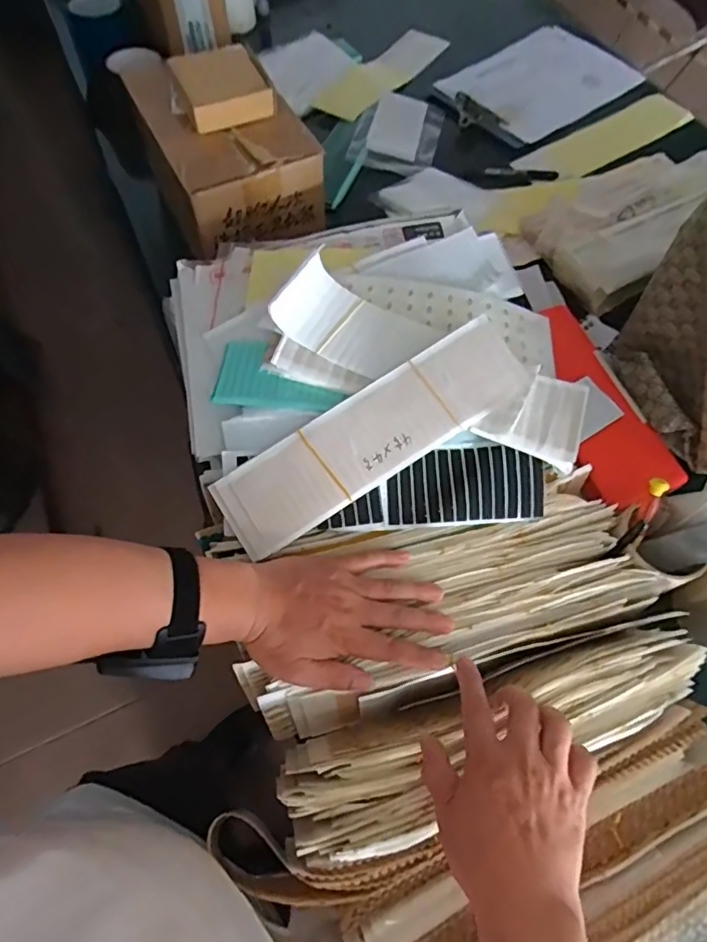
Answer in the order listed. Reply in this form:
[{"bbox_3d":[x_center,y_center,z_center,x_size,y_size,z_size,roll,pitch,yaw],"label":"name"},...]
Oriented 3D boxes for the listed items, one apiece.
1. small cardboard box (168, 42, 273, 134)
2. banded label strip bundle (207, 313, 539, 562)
[{"bbox_3d":[-0.155,-0.453,0.654,0.100,0.036,0.109,-21,65,-11],"label":"small cardboard box"},{"bbox_3d":[0.016,-0.032,0.499,0.294,0.012,0.080,-33,83,-3],"label":"banded label strip bundle"}]

